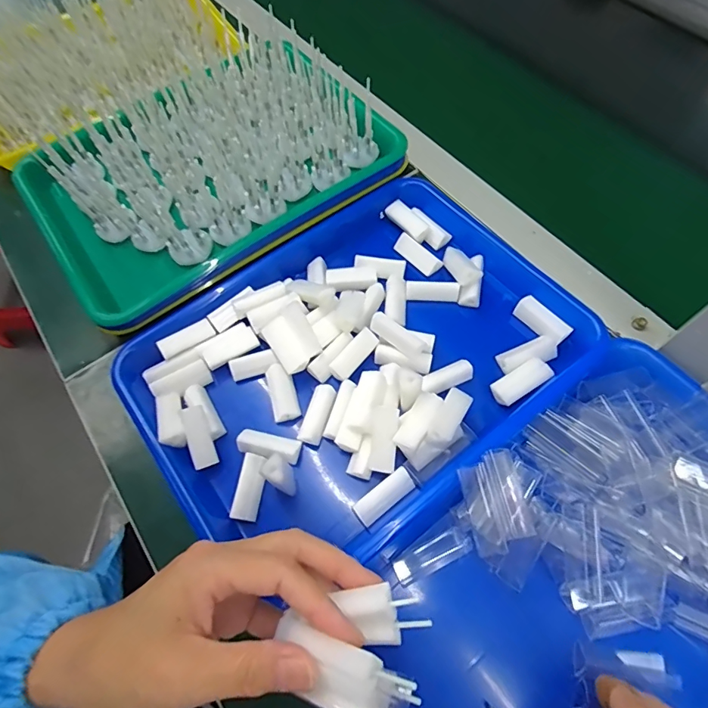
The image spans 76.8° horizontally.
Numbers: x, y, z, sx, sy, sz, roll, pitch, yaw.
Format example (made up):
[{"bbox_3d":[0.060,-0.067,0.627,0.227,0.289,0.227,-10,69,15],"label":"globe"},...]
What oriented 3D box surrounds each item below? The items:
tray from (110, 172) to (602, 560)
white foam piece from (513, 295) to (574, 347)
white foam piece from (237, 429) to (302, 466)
[{"bbox_3d":[0.003,-0.001,0.364,0.333,0.042,0.238,-37,68,-14],"label":"tray"},{"bbox_3d":[0.158,-0.028,0.376,0.019,0.012,0.046,-40,69,-16],"label":"white foam piece"},{"bbox_3d":[-0.064,0.070,0.338,0.045,0.018,0.019,13,65,9],"label":"white foam piece"}]

